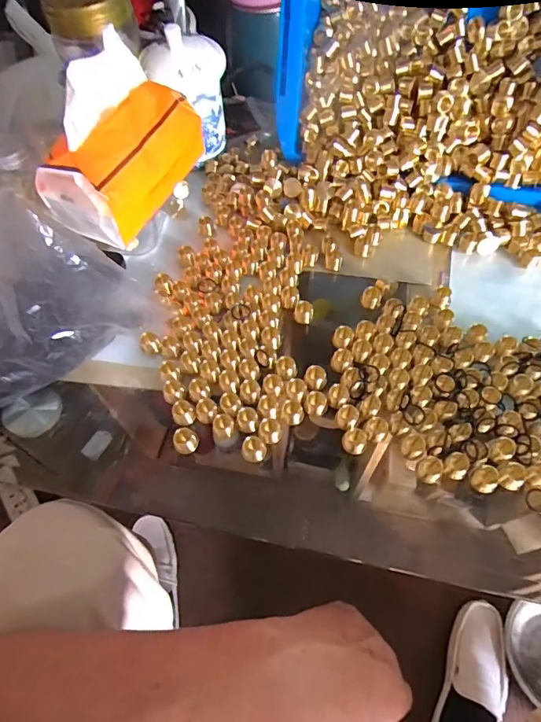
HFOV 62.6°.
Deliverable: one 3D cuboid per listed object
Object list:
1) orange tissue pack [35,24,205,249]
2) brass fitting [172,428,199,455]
[{"bbox_3d":[-0.141,-0.208,0.416,0.090,0.115,0.153,23,63,15],"label":"orange tissue pack"},{"bbox_3d":[-0.074,0.071,0.390,0.018,0.017,0.020,20,66,13],"label":"brass fitting"}]

